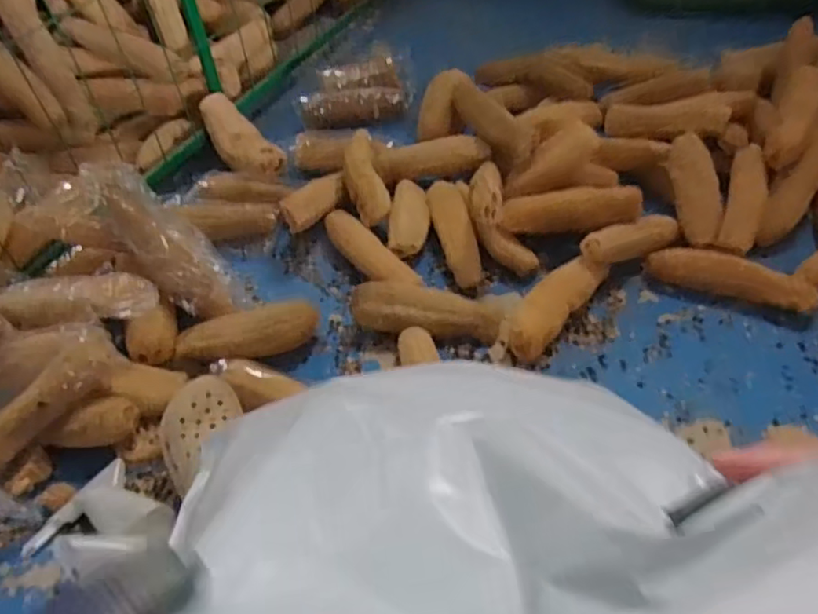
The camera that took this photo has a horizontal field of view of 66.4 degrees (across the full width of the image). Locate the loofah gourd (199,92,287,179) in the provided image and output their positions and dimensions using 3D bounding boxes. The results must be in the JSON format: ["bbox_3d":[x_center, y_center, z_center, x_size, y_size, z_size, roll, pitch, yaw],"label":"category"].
[{"bbox_3d":[-0.363,-0.362,1.362,0.100,0.069,0.234,-35,70,-22],"label":"loofah gourd"}]

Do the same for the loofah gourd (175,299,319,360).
[{"bbox_3d":[-0.263,0.051,1.023,0.234,0.091,0.072,-7,49,0],"label":"loofah gourd"}]

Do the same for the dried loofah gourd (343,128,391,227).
[{"bbox_3d":[-0.091,-0.267,1.231,0.071,0.049,0.269,-13,49,-4],"label":"dried loofah gourd"}]

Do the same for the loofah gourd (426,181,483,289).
[{"bbox_3d":[0.083,-0.141,1.157,0.066,0.078,0.244,-11,49,-3],"label":"loofah gourd"}]

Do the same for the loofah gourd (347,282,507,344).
[{"bbox_3d":[0.030,0.012,1.042,0.249,0.086,0.081,5,50,10],"label":"loofah gourd"}]

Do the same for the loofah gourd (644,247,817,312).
[{"bbox_3d":[0.530,-0.046,1.033,0.262,0.060,0.057,19,54,21],"label":"loofah gourd"}]

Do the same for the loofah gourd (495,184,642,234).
[{"bbox_3d":[0.283,-0.171,1.093,0.240,0.058,0.064,-8,49,0],"label":"loofah gourd"}]

